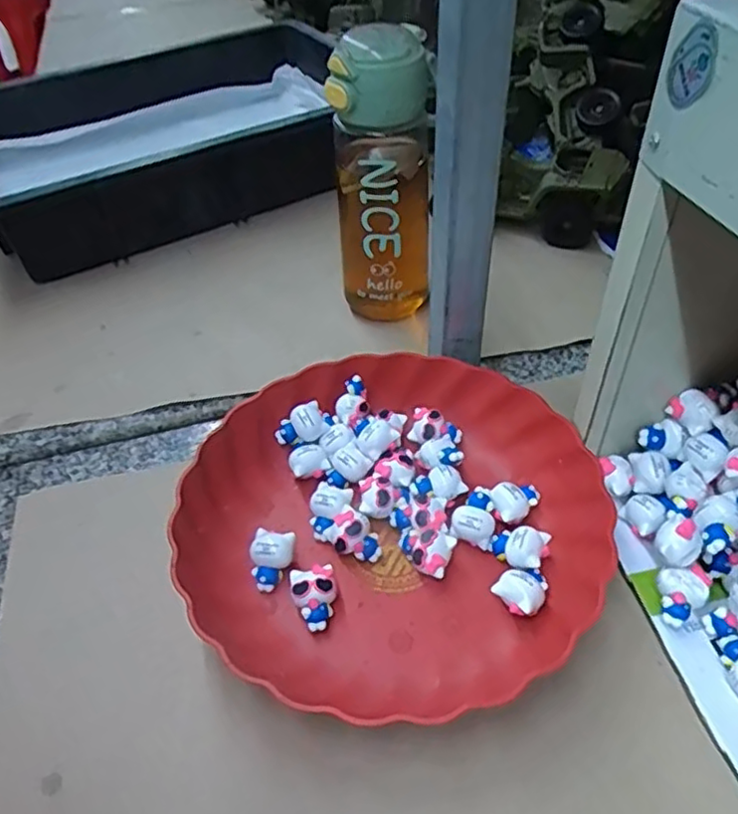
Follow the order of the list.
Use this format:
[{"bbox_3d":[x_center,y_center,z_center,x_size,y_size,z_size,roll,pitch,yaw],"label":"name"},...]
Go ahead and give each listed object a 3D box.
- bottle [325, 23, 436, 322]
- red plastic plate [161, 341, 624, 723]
[{"bbox_3d":[0.011,-0.164,0.501,0.069,0.214,0.061,-9,46,-3],"label":"bottle"},{"bbox_3d":[0.013,0.060,0.393,0.235,0.046,0.226,-2,46,3],"label":"red plastic plate"}]

